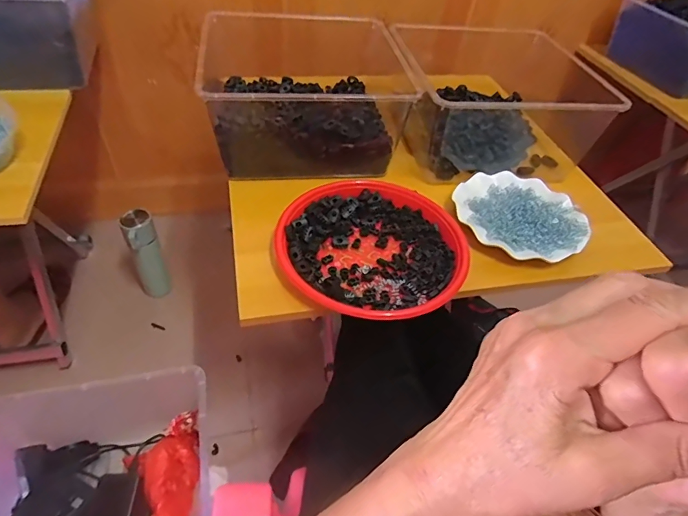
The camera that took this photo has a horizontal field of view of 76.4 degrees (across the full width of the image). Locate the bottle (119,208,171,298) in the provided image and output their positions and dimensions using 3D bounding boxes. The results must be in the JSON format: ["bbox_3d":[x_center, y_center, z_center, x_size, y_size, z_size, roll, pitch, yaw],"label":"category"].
[{"bbox_3d":[-0.474,-0.008,1.056,0.069,0.258,0.082,-24,55,-26],"label":"bottle"}]

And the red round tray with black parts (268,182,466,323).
[{"bbox_3d":[0.039,-0.016,0.560,0.227,0.027,0.231,4,47,-4],"label":"red round tray with black parts"}]

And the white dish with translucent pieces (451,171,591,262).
[{"bbox_3d":[0.254,-0.067,0.629,0.177,0.021,0.177,4,47,-4],"label":"white dish with translucent pieces"}]

